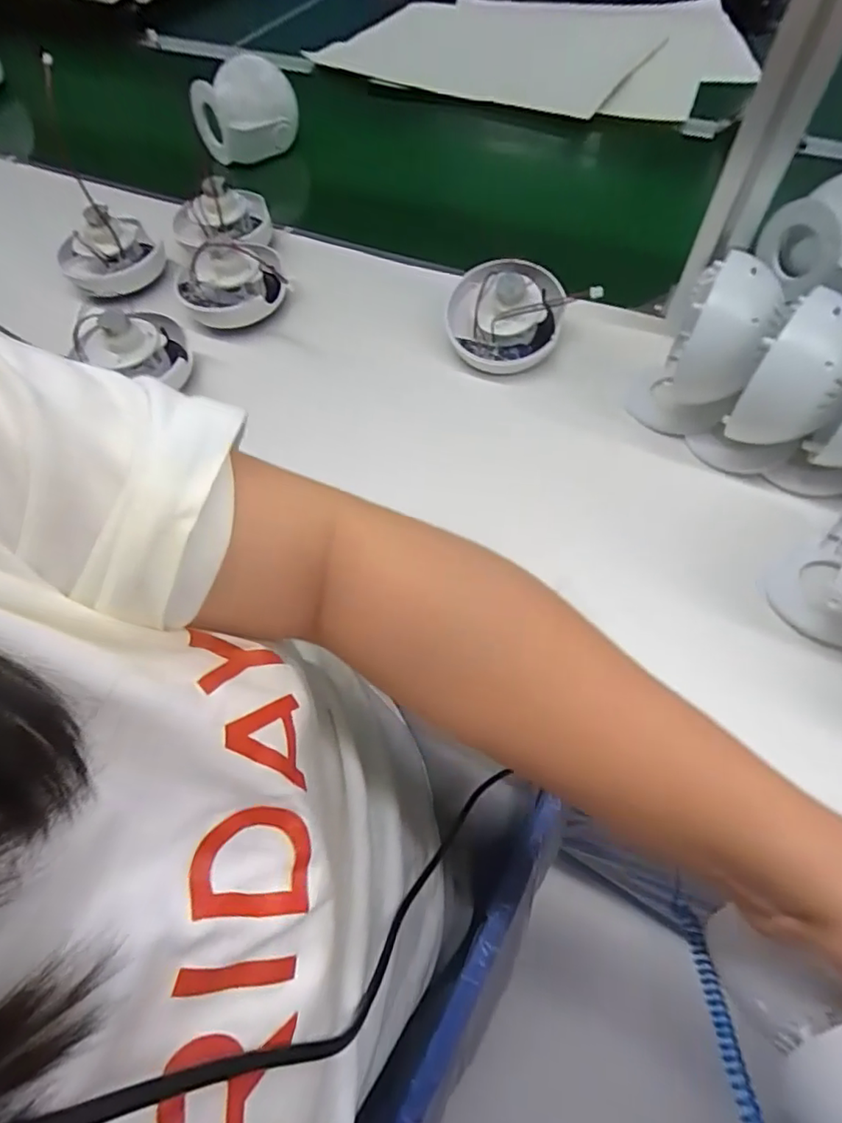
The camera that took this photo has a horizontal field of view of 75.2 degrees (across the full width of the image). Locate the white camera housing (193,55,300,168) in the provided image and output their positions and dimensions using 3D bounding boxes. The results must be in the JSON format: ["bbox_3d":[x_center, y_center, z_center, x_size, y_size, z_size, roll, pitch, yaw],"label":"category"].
[{"bbox_3d":[-0.240,-0.605,0.753,0.132,0.097,0.127,-13,62,-11],"label":"white camera housing"}]

